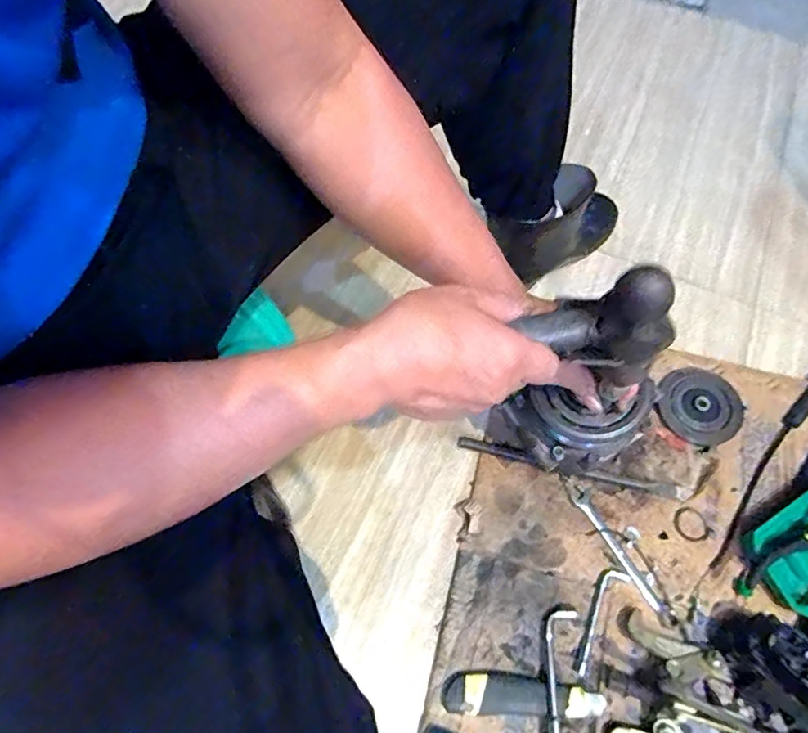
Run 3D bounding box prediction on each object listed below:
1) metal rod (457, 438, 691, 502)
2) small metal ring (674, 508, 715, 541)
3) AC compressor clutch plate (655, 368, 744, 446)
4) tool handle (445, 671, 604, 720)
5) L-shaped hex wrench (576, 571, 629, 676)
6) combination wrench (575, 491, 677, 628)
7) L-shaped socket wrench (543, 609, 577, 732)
[{"bbox_3d":[0.209,0.126,0.668,0.287,0.011,0.017,12,64,4],"label":"metal rod"},{"bbox_3d":[0.346,0.191,0.649,0.040,0.004,0.045,-29,68,-15],"label":"small metal ring"},{"bbox_3d":[0.391,0.049,0.710,0.105,0.017,0.106,1,64,-2],"label":"AC compressor clutch plate"},{"bbox_3d":[0.123,0.336,0.549,0.164,0.022,0.035,4,64,0],"label":"tool handle"},{"bbox_3d":[0.211,0.276,0.592,0.026,0.005,0.117,33,67,13],"label":"L-shaped hex wrench"},{"bbox_3d":[0.256,0.221,0.626,0.020,0.004,0.164,-27,68,-14],"label":"combination wrench"},{"bbox_3d":[0.154,0.323,0.553,0.030,0.029,0.142,15,64,5],"label":"L-shaped socket wrench"}]

